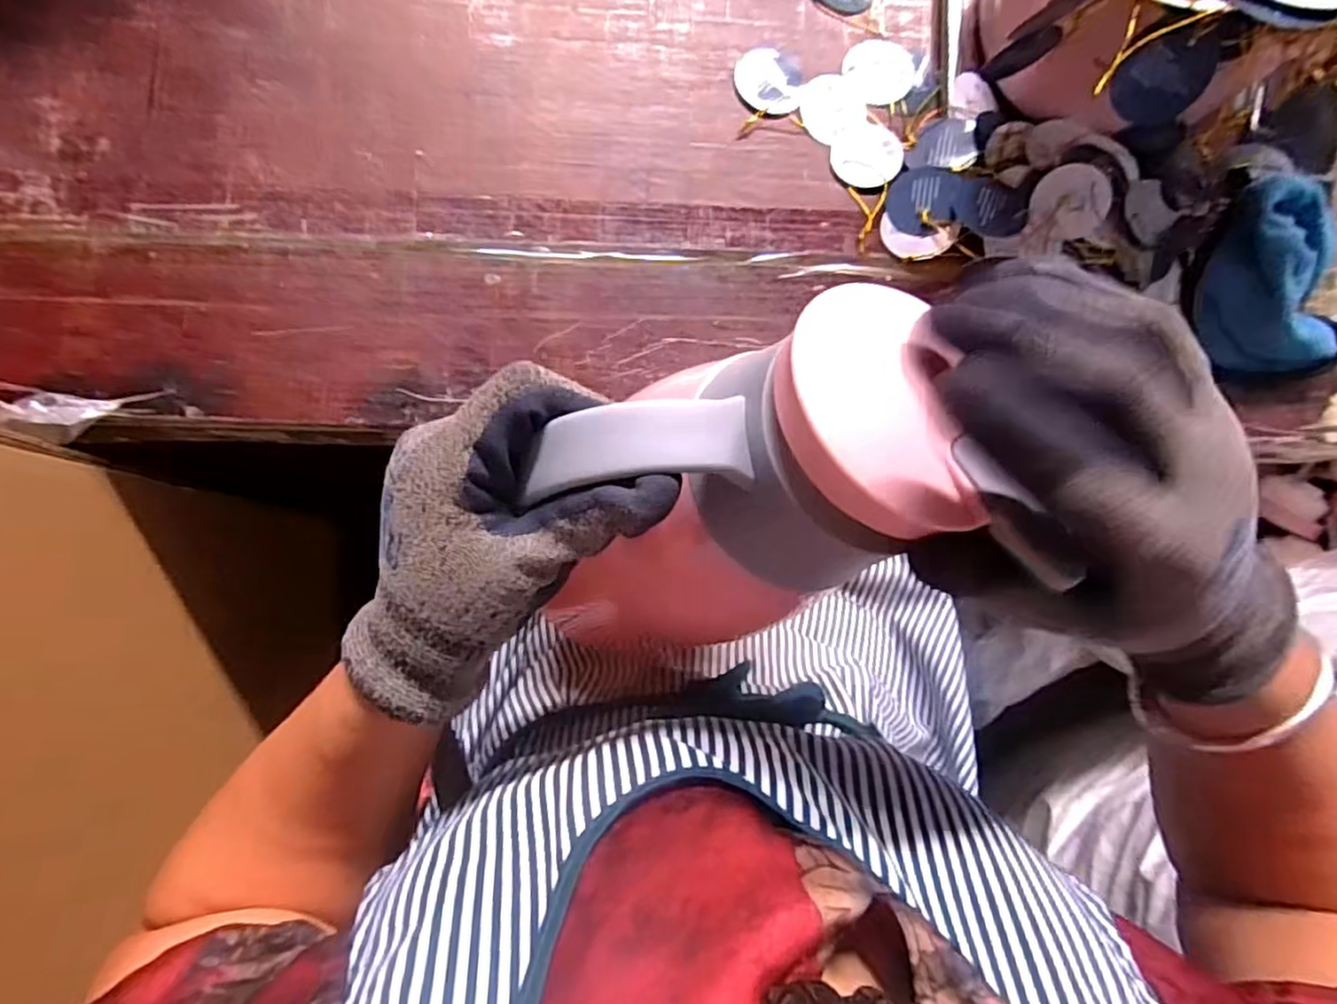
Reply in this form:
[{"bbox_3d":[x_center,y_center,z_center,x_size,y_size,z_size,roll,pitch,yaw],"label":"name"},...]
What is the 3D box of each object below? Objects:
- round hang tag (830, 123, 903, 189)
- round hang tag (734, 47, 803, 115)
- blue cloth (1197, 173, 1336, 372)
[{"bbox_3d":[0.149,-0.259,0.497,0.051,0.005,0.049,1,84,-4],"label":"round hang tag"},{"bbox_3d":[0.075,-0.317,0.500,0.049,0.004,0.049,1,84,-4],"label":"round hang tag"},{"bbox_3d":[0.439,-0.163,0.478,0.097,0.064,0.129,-1,84,-5],"label":"blue cloth"}]

